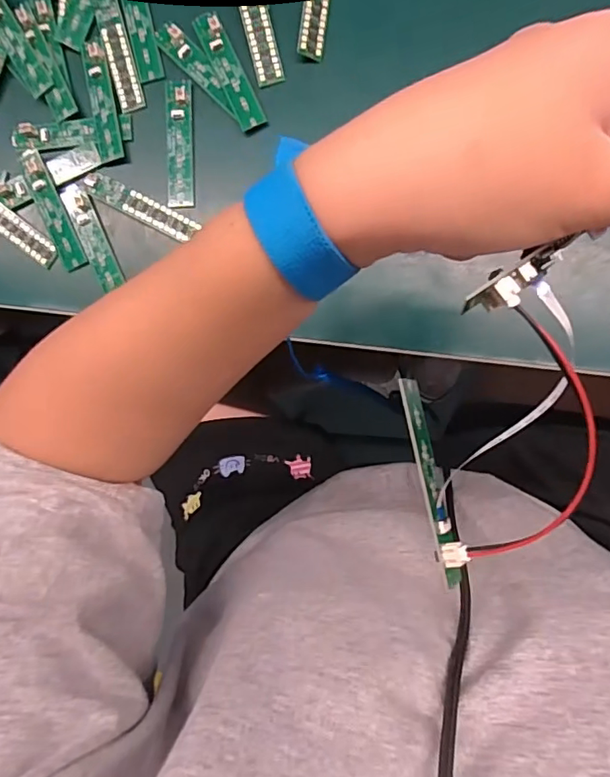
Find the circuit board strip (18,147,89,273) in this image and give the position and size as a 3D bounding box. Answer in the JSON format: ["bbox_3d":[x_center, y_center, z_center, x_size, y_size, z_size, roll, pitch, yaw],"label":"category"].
[{"bbox_3d":[-0.173,-0.124,0.353,0.017,0.006,0.086,-22,90,6],"label":"circuit board strip"}]

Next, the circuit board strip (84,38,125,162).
[{"bbox_3d":[-0.136,-0.195,0.348,0.017,0.004,0.079,-7,91,6],"label":"circuit board strip"}]

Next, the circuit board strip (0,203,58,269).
[{"bbox_3d":[-0.209,-0.116,0.357,0.084,0.007,0.017,37,95,3],"label":"circuit board strip"}]

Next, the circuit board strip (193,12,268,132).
[{"bbox_3d":[-0.050,-0.210,0.340,0.017,0.004,0.079,-25,89,6],"label":"circuit board strip"}]

